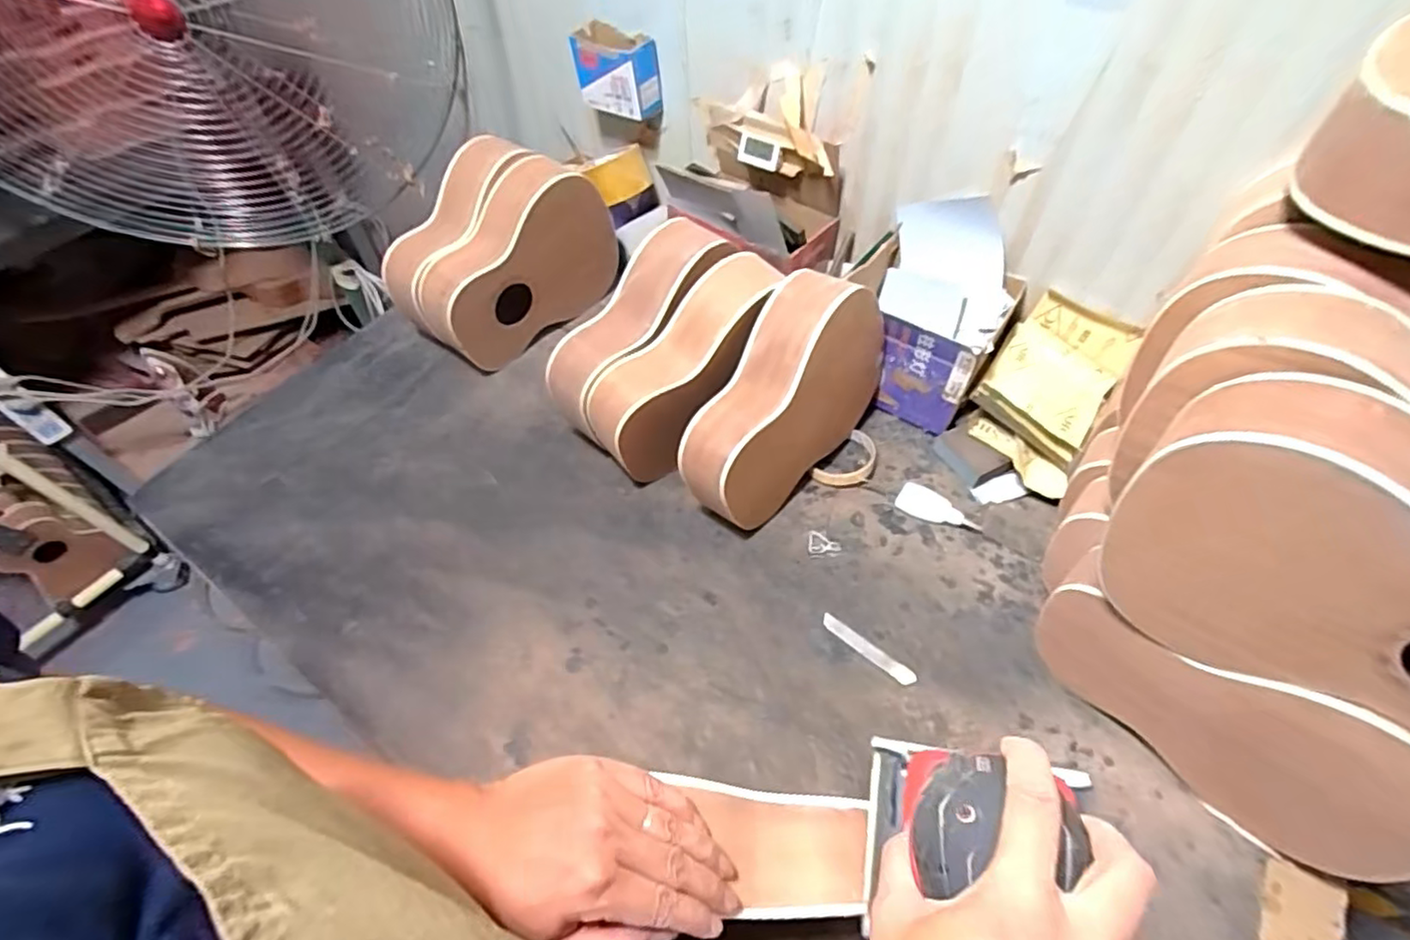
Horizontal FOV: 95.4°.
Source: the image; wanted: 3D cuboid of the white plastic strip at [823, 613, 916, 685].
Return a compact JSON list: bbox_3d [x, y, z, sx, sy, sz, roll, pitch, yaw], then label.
[{"bbox_3d":[0.162,0.179,0.643,0.104,0.006,0.015,35,62,23],"label":"white plastic strip"}]

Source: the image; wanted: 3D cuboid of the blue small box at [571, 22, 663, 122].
[{"bbox_3d":[-0.120,-0.540,0.875,0.111,0.088,0.058,33,62,23],"label":"blue small box"}]

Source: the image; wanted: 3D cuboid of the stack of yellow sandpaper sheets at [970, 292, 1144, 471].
[{"bbox_3d":[0.405,-0.108,0.741,0.129,0.057,0.171,35,79,11],"label":"stack of yellow sandpaper sheets"}]

